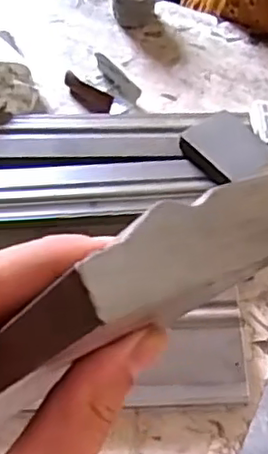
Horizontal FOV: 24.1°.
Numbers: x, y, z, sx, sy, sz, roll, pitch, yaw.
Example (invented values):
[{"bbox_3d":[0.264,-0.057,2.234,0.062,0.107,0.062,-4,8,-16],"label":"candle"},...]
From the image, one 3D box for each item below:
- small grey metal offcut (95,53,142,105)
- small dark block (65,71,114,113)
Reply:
[{"bbox_3d":[-0.024,-0.200,0.851,0.087,0.028,0.008,44,38,17],"label":"small grey metal offcut"},{"bbox_3d":[-0.063,-0.177,0.839,0.035,0.022,0.087,-37,65,-18],"label":"small dark block"}]

